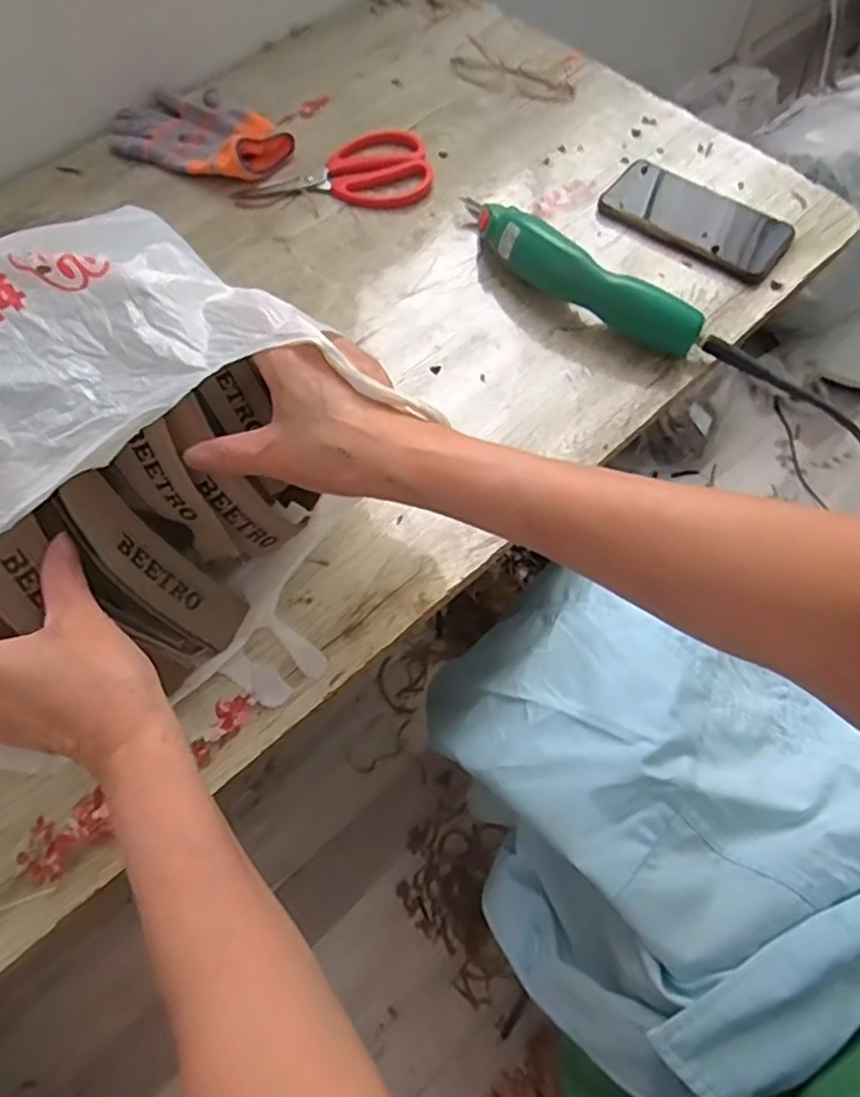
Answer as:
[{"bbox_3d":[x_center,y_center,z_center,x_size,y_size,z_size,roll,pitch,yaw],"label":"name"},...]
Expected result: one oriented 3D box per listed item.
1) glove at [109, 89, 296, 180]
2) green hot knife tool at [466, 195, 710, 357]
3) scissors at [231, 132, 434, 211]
[{"bbox_3d":[-0.224,-0.412,0.637,0.174,0.034,0.100,25,66,11],"label":"glove"},{"bbox_3d":[0.112,-0.235,0.542,0.243,0.051,0.050,41,70,17],"label":"green hot knife tool"},{"bbox_3d":[-0.091,-0.351,0.622,0.184,0.015,0.089,-12,65,-6],"label":"scissors"}]

